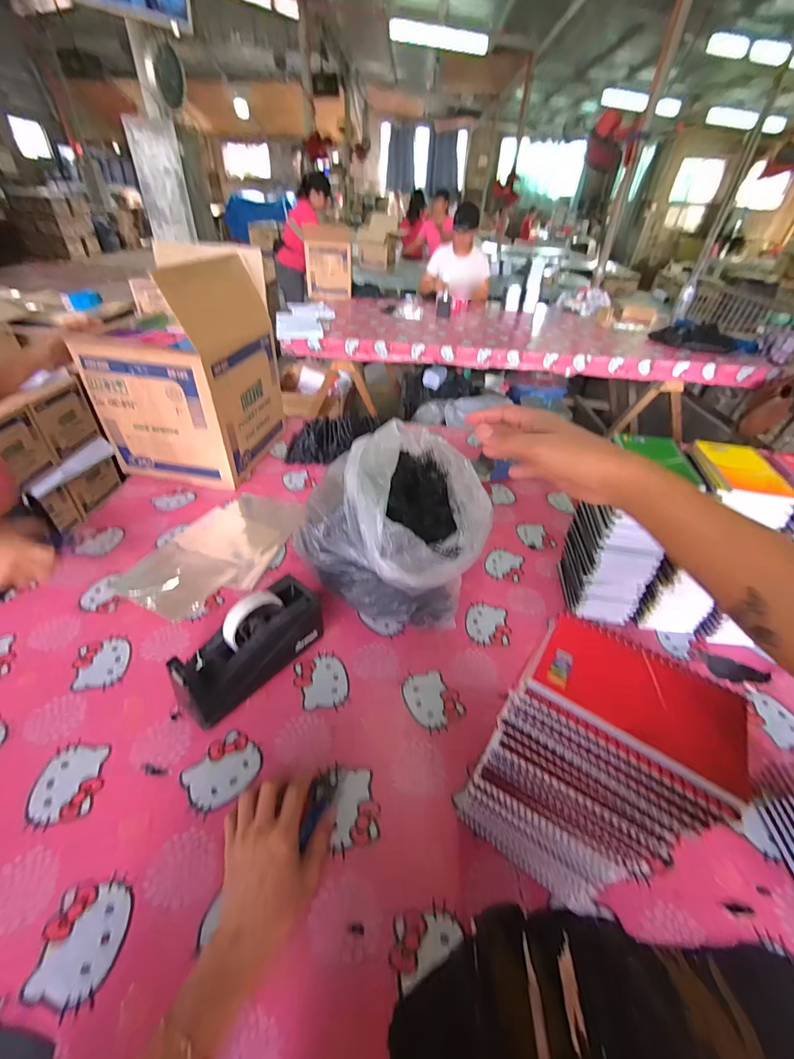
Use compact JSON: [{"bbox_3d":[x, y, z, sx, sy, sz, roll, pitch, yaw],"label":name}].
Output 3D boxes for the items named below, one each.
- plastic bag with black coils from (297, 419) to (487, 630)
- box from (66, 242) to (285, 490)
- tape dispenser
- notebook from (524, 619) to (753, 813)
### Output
[{"bbox_3d":[0.024,-0.024,0.707,0.269,0.205,0.356,19,42,18],"label":"plastic bag with black coils"},{"bbox_3d":[-0.457,-0.356,0.902,0.264,0.426,0.336,9,40,6],"label":"box"},{"bbox_3d":[-0.195,0.158,0.543,0.073,0.111,0.201,27,45,26],"label":"tape dispenser"},{"bbox_3d":[0.168,0.115,0.280,0.129,0.009,0.078,25,45,24],"label":"notebook"}]

